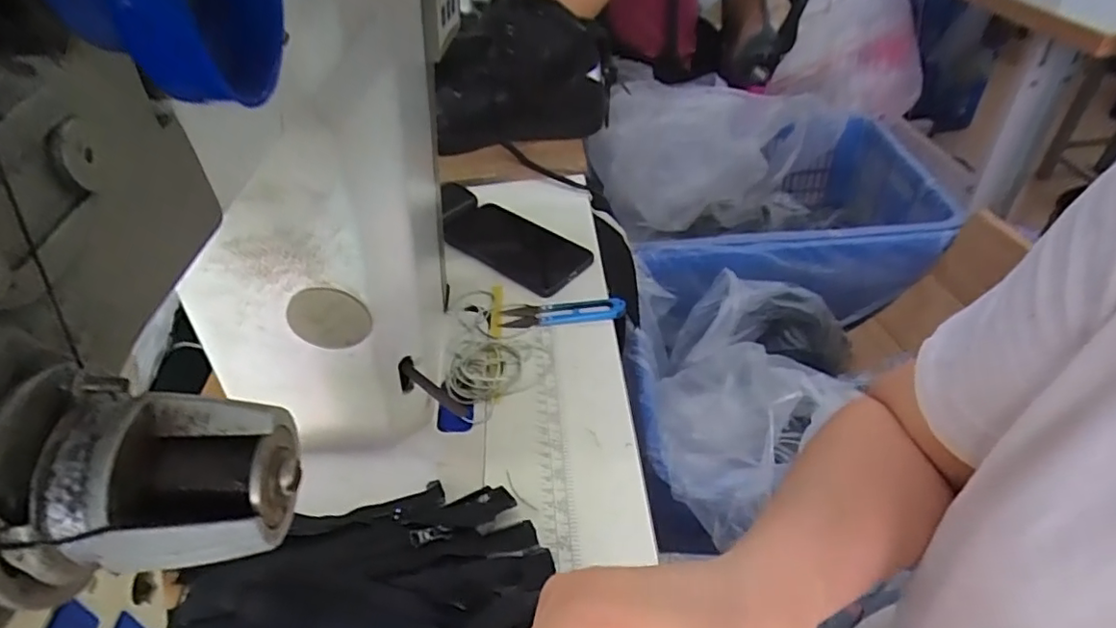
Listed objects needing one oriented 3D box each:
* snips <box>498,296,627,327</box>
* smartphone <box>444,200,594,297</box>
[{"bbox_3d":[0.005,-0.003,0.544,0.113,0.014,0.027,0,42,0],"label":"snips"},{"bbox_3d":[-0.052,-0.077,0.618,0.174,0.009,0.083,31,51,30],"label":"smartphone"}]

